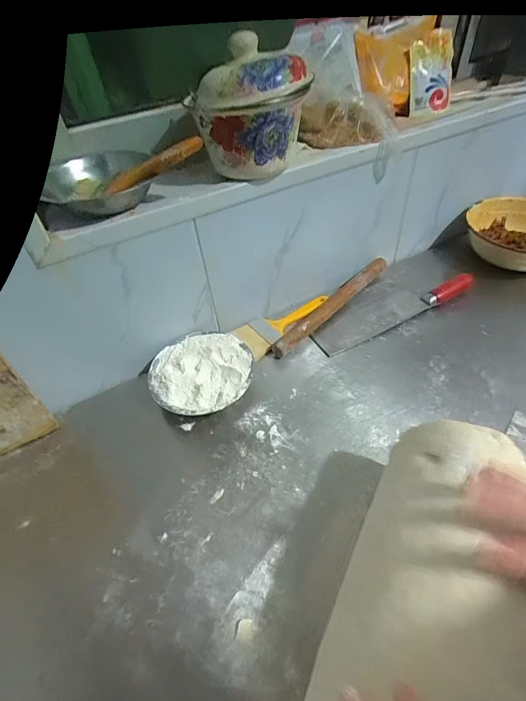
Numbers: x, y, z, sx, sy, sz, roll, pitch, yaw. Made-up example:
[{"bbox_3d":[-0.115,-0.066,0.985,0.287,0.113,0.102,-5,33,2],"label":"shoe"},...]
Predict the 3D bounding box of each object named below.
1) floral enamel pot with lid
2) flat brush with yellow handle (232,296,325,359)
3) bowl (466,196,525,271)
[{"bbox_3d":[-0.020,-0.295,0.458,0.131,0.125,0.109,-26,50,-18],"label":"floral enamel pot with lid"},{"bbox_3d":[0.037,-0.053,0.637,0.174,0.016,0.067,-34,53,-24],"label":"flat brush with yellow handle"},{"bbox_3d":[0.513,-0.224,0.719,0.213,0.061,0.201,10,49,14],"label":"bowl"}]

